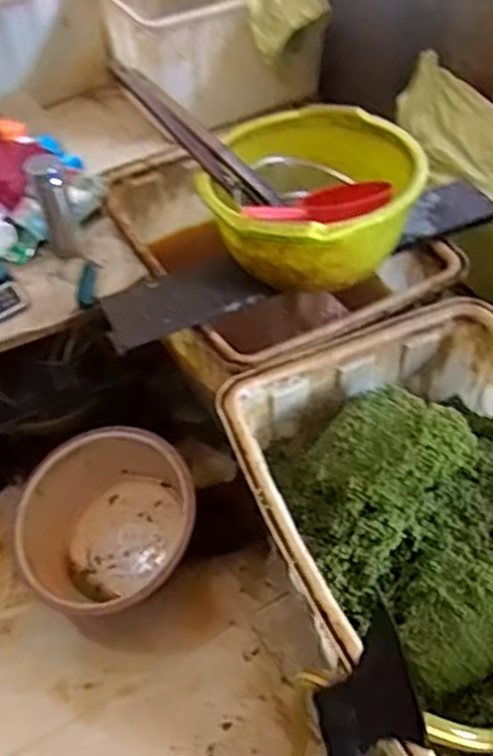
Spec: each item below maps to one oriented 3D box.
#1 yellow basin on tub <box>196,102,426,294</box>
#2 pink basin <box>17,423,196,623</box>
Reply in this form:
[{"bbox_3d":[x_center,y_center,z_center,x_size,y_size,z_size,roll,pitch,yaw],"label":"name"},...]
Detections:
[{"bbox_3d":[0.113,-0.337,1.392,0.368,0.169,0.386,-2,47,2],"label":"yellow basin on tub"},{"bbox_3d":[-0.270,0.296,1.508,0.327,0.218,0.358,-2,47,2],"label":"pink basin"}]

